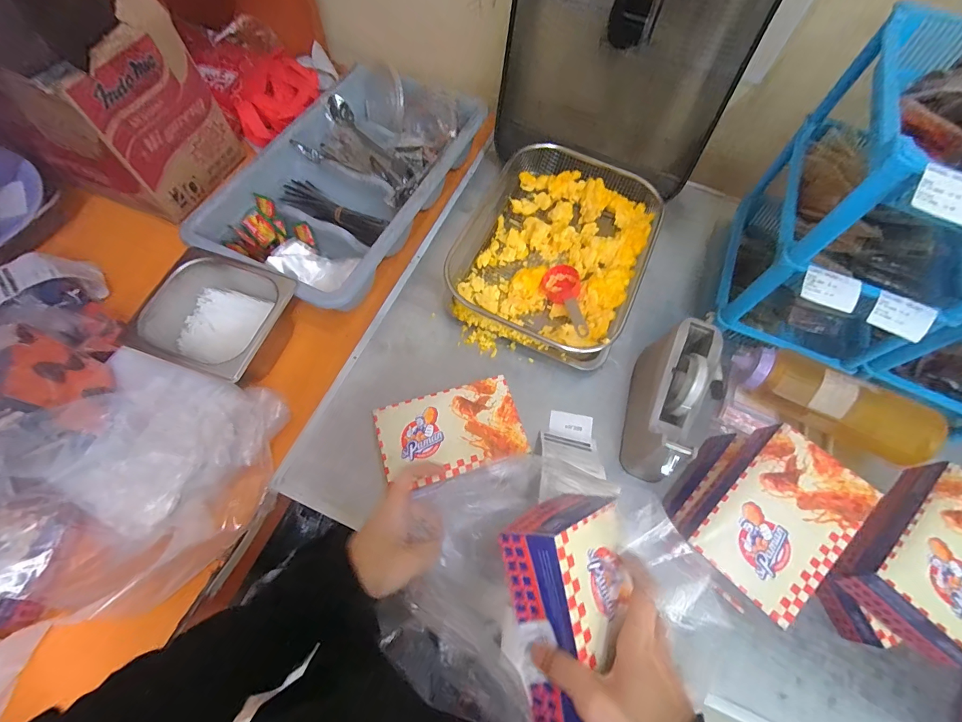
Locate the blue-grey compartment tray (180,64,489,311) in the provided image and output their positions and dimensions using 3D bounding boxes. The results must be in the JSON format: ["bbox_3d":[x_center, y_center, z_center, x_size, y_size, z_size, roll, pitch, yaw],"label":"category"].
[{"bbox_3d":[-0.220,-0.304,0.707,0.284,0.101,0.472,25,66,9],"label":"blue-grey compartment tray"}]

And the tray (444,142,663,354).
[{"bbox_3d":[0.115,-0.190,0.674,0.292,0.065,0.356,24,66,8],"label":"tray"}]

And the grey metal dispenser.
[{"bbox_3d":[0.252,0.053,0.546,0.078,0.111,0.203,17,65,5],"label":"grey metal dispenser"}]

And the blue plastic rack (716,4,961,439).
[{"bbox_3d":[0.583,-0.149,0.513,0.389,0.336,0.320,24,66,8],"label":"blue plastic rack"}]

